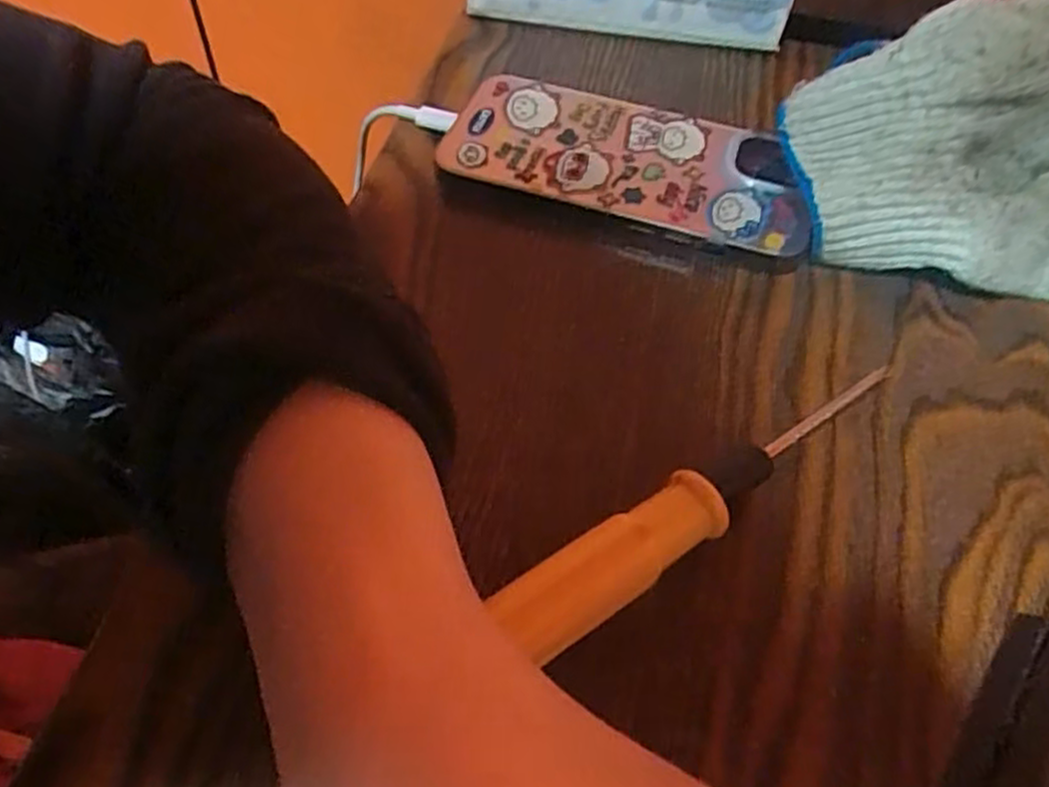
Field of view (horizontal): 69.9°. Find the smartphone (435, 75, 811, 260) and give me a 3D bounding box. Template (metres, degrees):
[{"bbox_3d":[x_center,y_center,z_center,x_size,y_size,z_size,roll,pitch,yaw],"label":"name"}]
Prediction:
[{"bbox_3d":[0.041,-0.090,0.284,0.133,0.007,0.059,16,61,4],"label":"smartphone"}]

